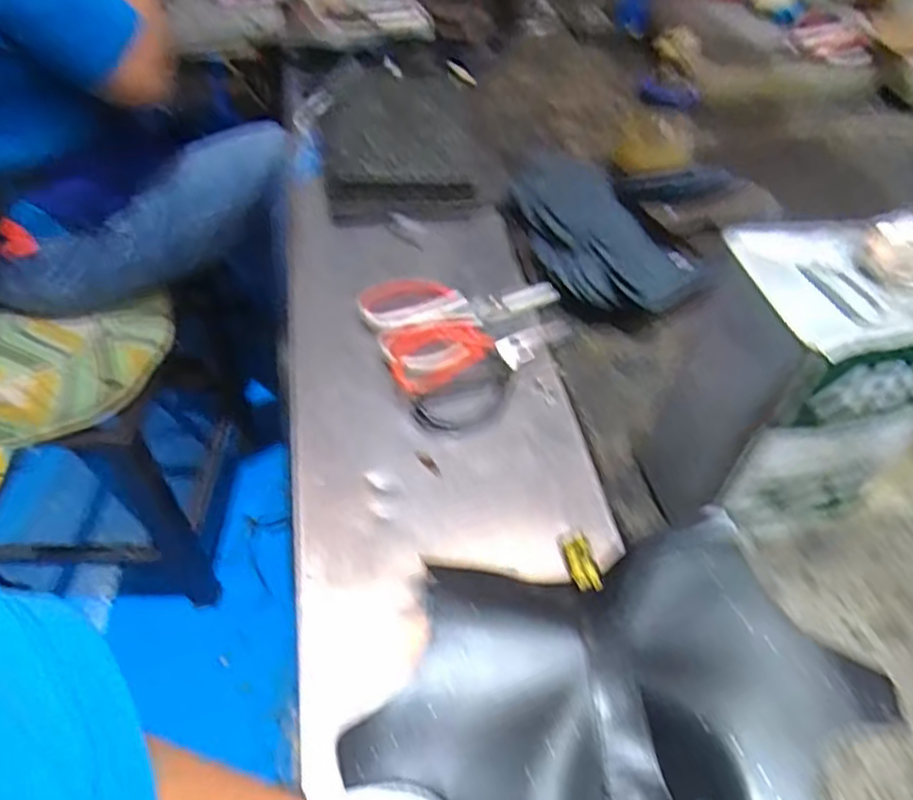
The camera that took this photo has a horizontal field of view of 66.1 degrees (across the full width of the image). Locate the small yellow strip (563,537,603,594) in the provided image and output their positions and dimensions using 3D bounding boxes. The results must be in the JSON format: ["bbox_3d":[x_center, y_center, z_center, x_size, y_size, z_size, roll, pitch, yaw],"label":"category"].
[{"bbox_3d":[0.093,0.121,0.518,0.019,0.004,0.041,-10,49,-11],"label":"small yellow strip"}]

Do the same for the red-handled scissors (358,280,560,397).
[{"bbox_3d":[0.013,-0.084,0.687,0.192,0.016,0.132,-18,61,-19],"label":"red-handled scissors"}]

